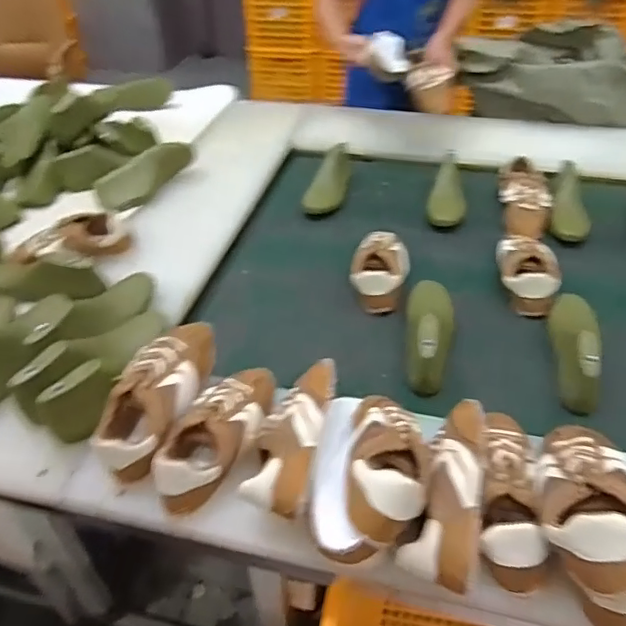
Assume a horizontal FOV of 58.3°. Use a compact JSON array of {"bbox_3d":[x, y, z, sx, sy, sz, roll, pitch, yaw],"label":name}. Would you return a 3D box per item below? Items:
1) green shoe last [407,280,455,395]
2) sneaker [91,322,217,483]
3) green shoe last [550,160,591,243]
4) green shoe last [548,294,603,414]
[{"bbox_3d":[0.200,0.011,0.952,0.075,0.088,0.251,6,43,10],"label":"green shoe last"},{"bbox_3d":[-0.211,0.108,0.783,0.101,0.105,0.245,12,44,17],"label":"sneaker"},{"bbox_3d":[0.565,-0.253,1.244,0.083,0.053,0.247,8,58,9],"label":"green shoe last"},{"bbox_3d":[0.429,0.042,0.917,0.069,0.082,0.252,10,44,14],"label":"green shoe last"}]

